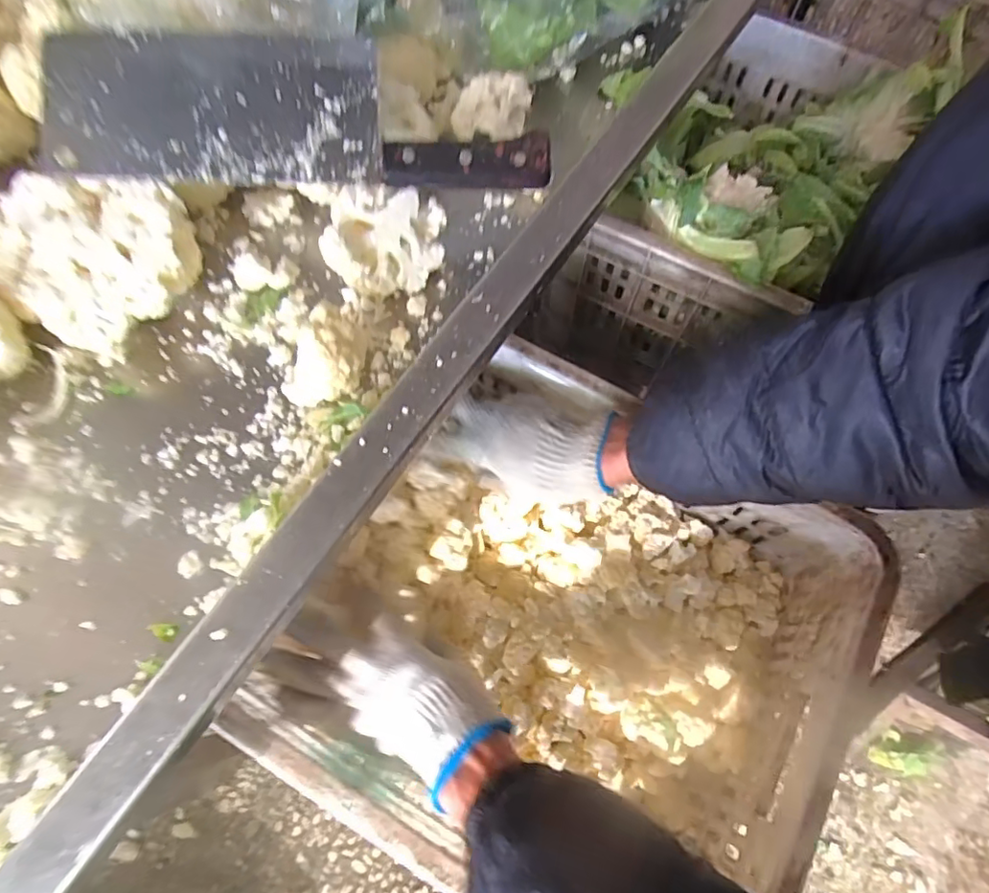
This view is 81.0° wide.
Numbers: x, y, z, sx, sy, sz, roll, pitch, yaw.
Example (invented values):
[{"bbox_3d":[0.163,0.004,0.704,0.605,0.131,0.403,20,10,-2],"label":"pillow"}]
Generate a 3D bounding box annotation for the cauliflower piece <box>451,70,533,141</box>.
[{"bbox_3d":[-0.002,-0.227,0.387,0.051,0.037,0.027,5,69,1],"label":"cauliflower piece"}]

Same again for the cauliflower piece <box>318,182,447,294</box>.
[{"bbox_3d":[-0.064,-0.120,0.348,0.067,0.051,0.050,-5,69,-2],"label":"cauliflower piece"}]

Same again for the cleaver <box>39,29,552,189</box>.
[{"bbox_3d":[-0.111,-0.193,0.337,0.280,0.020,0.086,-1,86,-3],"label":"cleaver"}]

